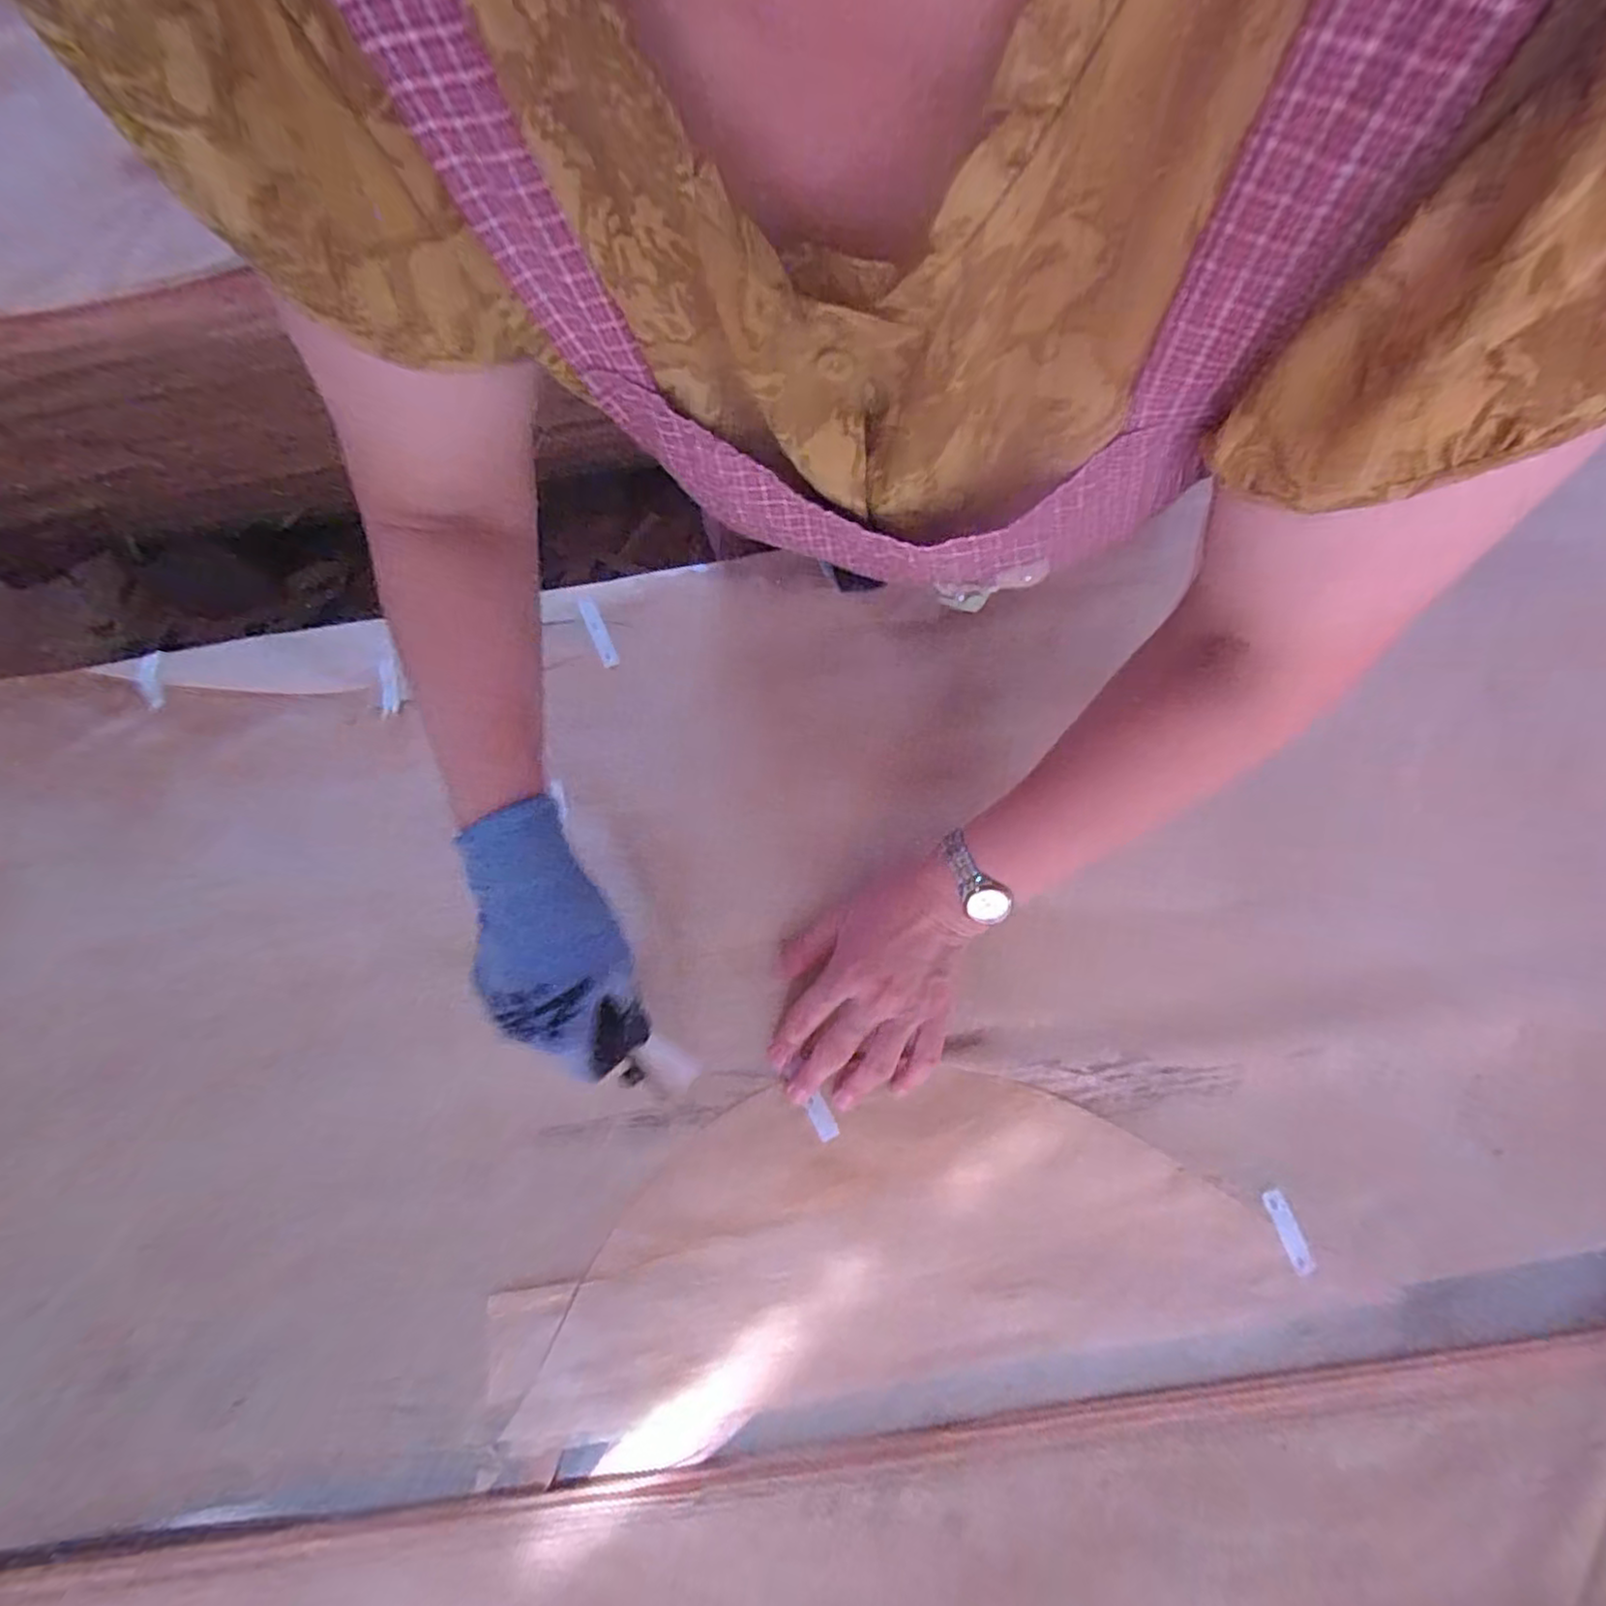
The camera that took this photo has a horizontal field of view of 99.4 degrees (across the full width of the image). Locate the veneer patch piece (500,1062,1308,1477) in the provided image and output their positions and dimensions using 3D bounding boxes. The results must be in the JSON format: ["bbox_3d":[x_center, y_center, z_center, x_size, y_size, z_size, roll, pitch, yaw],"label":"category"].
[{"bbox_3d":[0.058,0.261,0.417,0.431,0.008,0.166,-9,73,-2],"label":"veneer patch piece"}]

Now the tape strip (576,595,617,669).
[{"bbox_3d":[-0.166,-0.139,0.550,0.012,0.007,0.070,-24,74,-6],"label":"tape strip"}]

